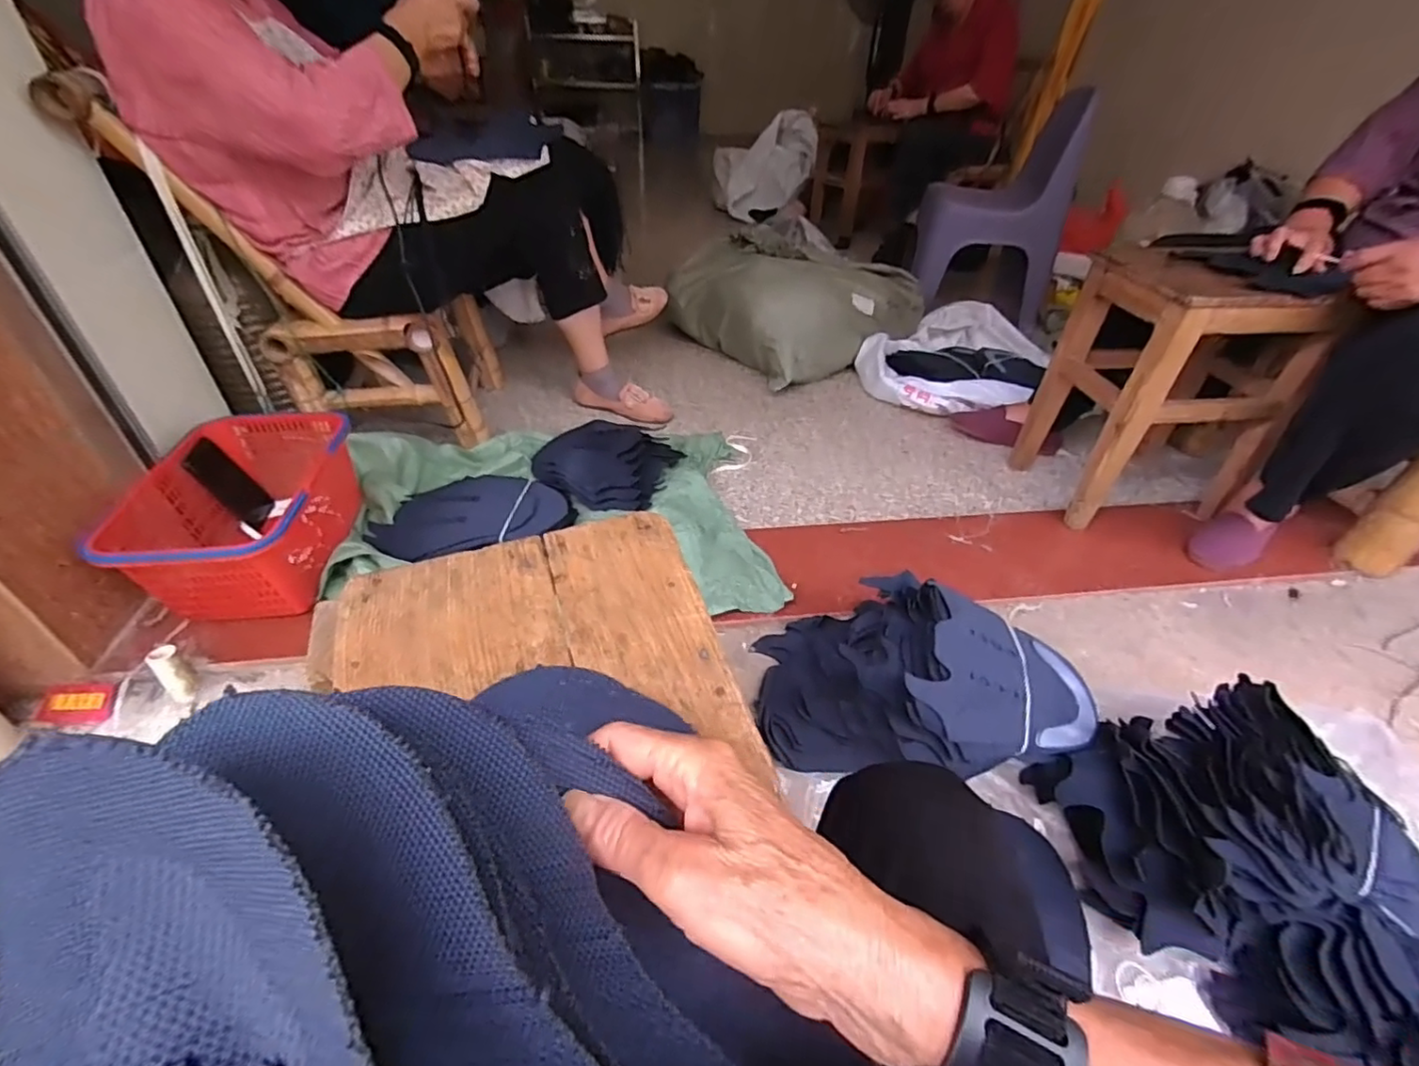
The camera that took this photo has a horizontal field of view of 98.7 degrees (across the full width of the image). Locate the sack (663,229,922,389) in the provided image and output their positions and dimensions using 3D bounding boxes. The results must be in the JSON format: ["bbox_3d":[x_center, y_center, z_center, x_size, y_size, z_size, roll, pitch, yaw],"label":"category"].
[{"bbox_3d":[0.221,-0.650,1.647,0.554,0.219,0.545,-30,49,-32],"label":"sack"}]

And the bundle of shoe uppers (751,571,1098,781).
[{"bbox_3d":[0.277,0.182,0.768,0.396,0.136,0.217,8,40,8],"label":"bundle of shoe uppers"}]

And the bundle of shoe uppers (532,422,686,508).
[{"bbox_3d":[-0.196,-0.141,1.164,0.282,0.094,0.226,30,47,29],"label":"bundle of shoe uppers"}]

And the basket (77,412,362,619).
[{"bbox_3d":[-0.693,-0.046,0.938,0.243,0.155,0.385,-4,40,-7],"label":"basket"}]

